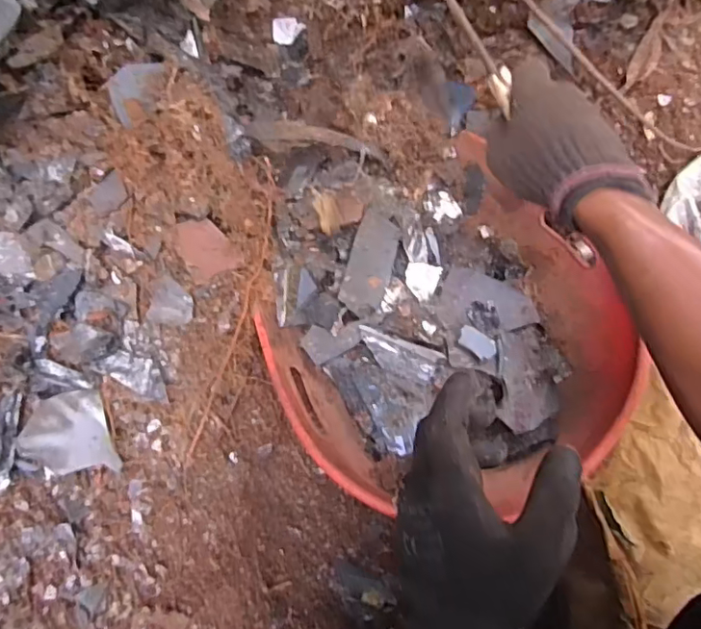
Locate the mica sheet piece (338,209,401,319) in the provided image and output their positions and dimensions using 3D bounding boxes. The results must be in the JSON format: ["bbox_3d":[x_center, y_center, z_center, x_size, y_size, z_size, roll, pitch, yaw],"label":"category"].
[{"bbox_3d":[0.026,-0.059,0.687,0.062,0.010,0.122,19,83,-32],"label":"mica sheet piece"}]

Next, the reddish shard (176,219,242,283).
[{"bbox_3d":[-0.156,-0.074,0.621,0.057,0.007,0.064,-32,110,-30],"label":"reddish shard"}]

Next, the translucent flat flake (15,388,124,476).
[{"bbox_3d":[-0.282,0.123,0.564,0.082,0.008,0.086,-17,96,-6],"label":"translucent flat flake"}]

